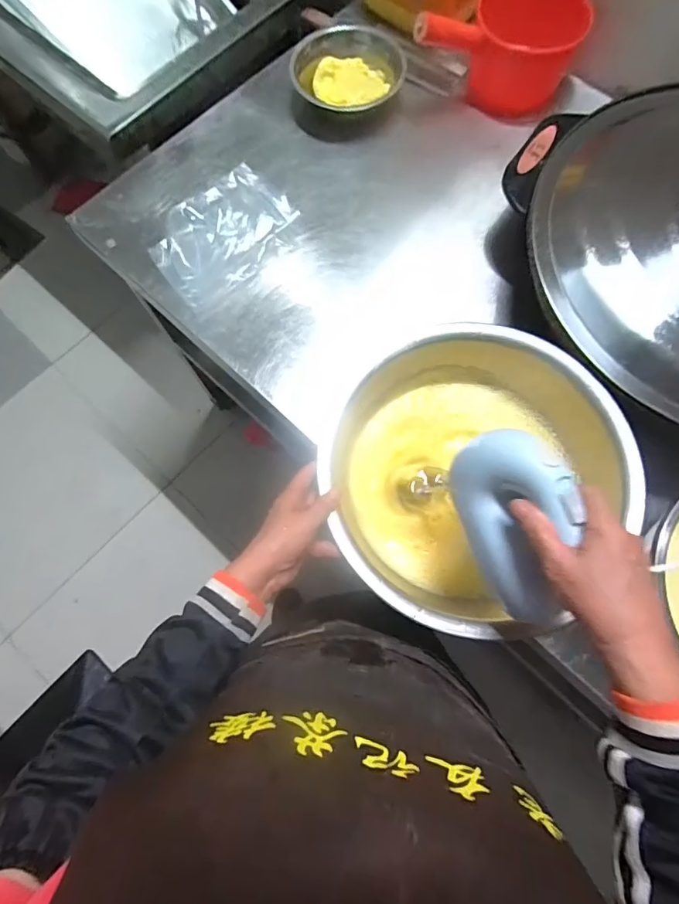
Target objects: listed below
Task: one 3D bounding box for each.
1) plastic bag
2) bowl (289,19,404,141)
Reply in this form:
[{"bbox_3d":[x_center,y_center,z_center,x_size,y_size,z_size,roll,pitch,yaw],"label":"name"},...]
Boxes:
[{"bbox_3d":[-0.171,-0.326,0.678,0.139,0.040,0.216,42,78,11],"label":"plastic bag"},{"bbox_3d":[0.010,-0.606,0.740,0.178,0.063,0.161,8,74,3],"label":"bowl"}]

